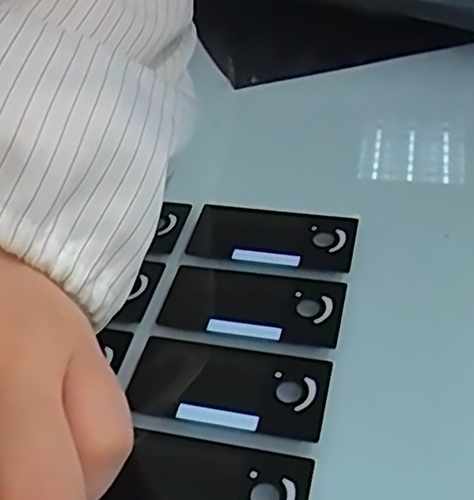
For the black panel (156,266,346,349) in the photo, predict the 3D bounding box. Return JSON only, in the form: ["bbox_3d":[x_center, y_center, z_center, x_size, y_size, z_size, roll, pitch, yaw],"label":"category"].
[{"bbox_3d":[0.005,0.017,0.223,0.059,0.006,0.027,7,46,15],"label":"black panel"}]

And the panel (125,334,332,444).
[{"bbox_3d":[-0.004,0.040,0.202,0.059,0.004,0.028,8,46,16],"label":"panel"}]

